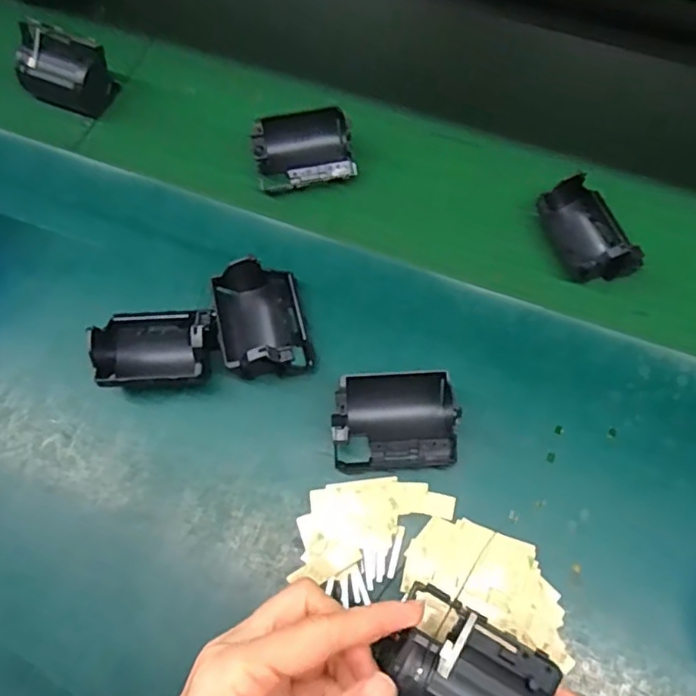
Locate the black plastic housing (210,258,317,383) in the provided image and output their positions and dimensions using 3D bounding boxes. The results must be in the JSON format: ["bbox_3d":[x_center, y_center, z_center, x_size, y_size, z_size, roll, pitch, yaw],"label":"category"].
[{"bbox_3d":[-0.053,-0.018,0.372,0.052,0.037,0.073,-13,66,-6],"label":"black plastic housing"}]

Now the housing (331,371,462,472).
[{"bbox_3d":[0.028,0.040,0.347,0.073,0.036,0.051,-3,66,-1],"label":"housing"}]

